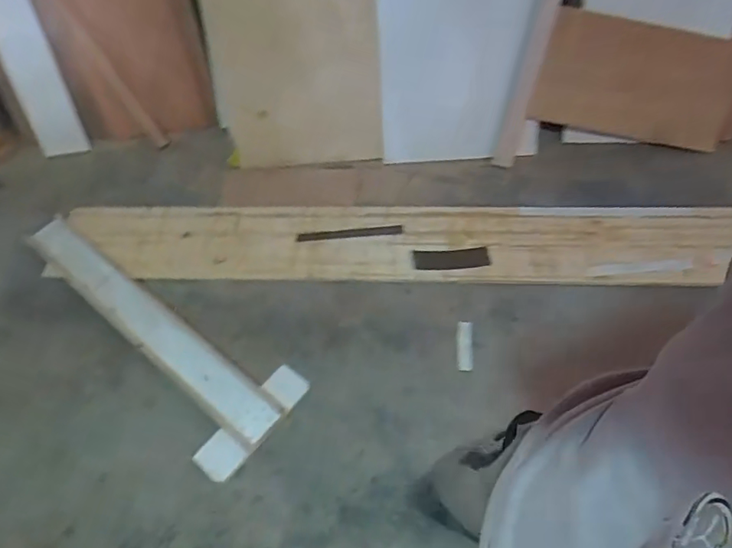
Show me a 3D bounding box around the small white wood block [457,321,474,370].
[{"bbox_3d":[0.297,0.213,1.595,0.047,0.012,0.156,3,57,6],"label":"small white wood block"}]

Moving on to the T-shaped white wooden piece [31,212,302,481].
[{"bbox_3d":[-0.665,0.148,1.602,1.028,0.089,0.323,33,64,22],"label":"T-shaped white wooden piece"}]

